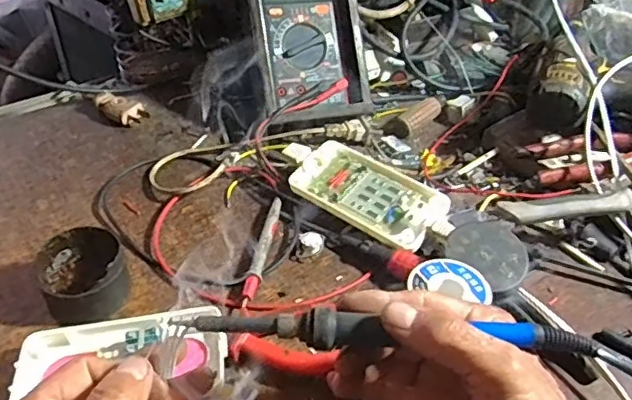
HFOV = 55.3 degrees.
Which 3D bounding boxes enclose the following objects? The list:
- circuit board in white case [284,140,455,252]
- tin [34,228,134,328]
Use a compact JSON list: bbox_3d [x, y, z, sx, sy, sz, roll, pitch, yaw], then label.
[{"bbox_3d":[0.039,-0.005,0.496,0.151,0.026,0.061,28,48,30],"label":"circuit board in white case"},{"bbox_3d":[-0.164,0.050,0.426,0.059,0.034,0.059,-1,41,0],"label":"tin"}]

